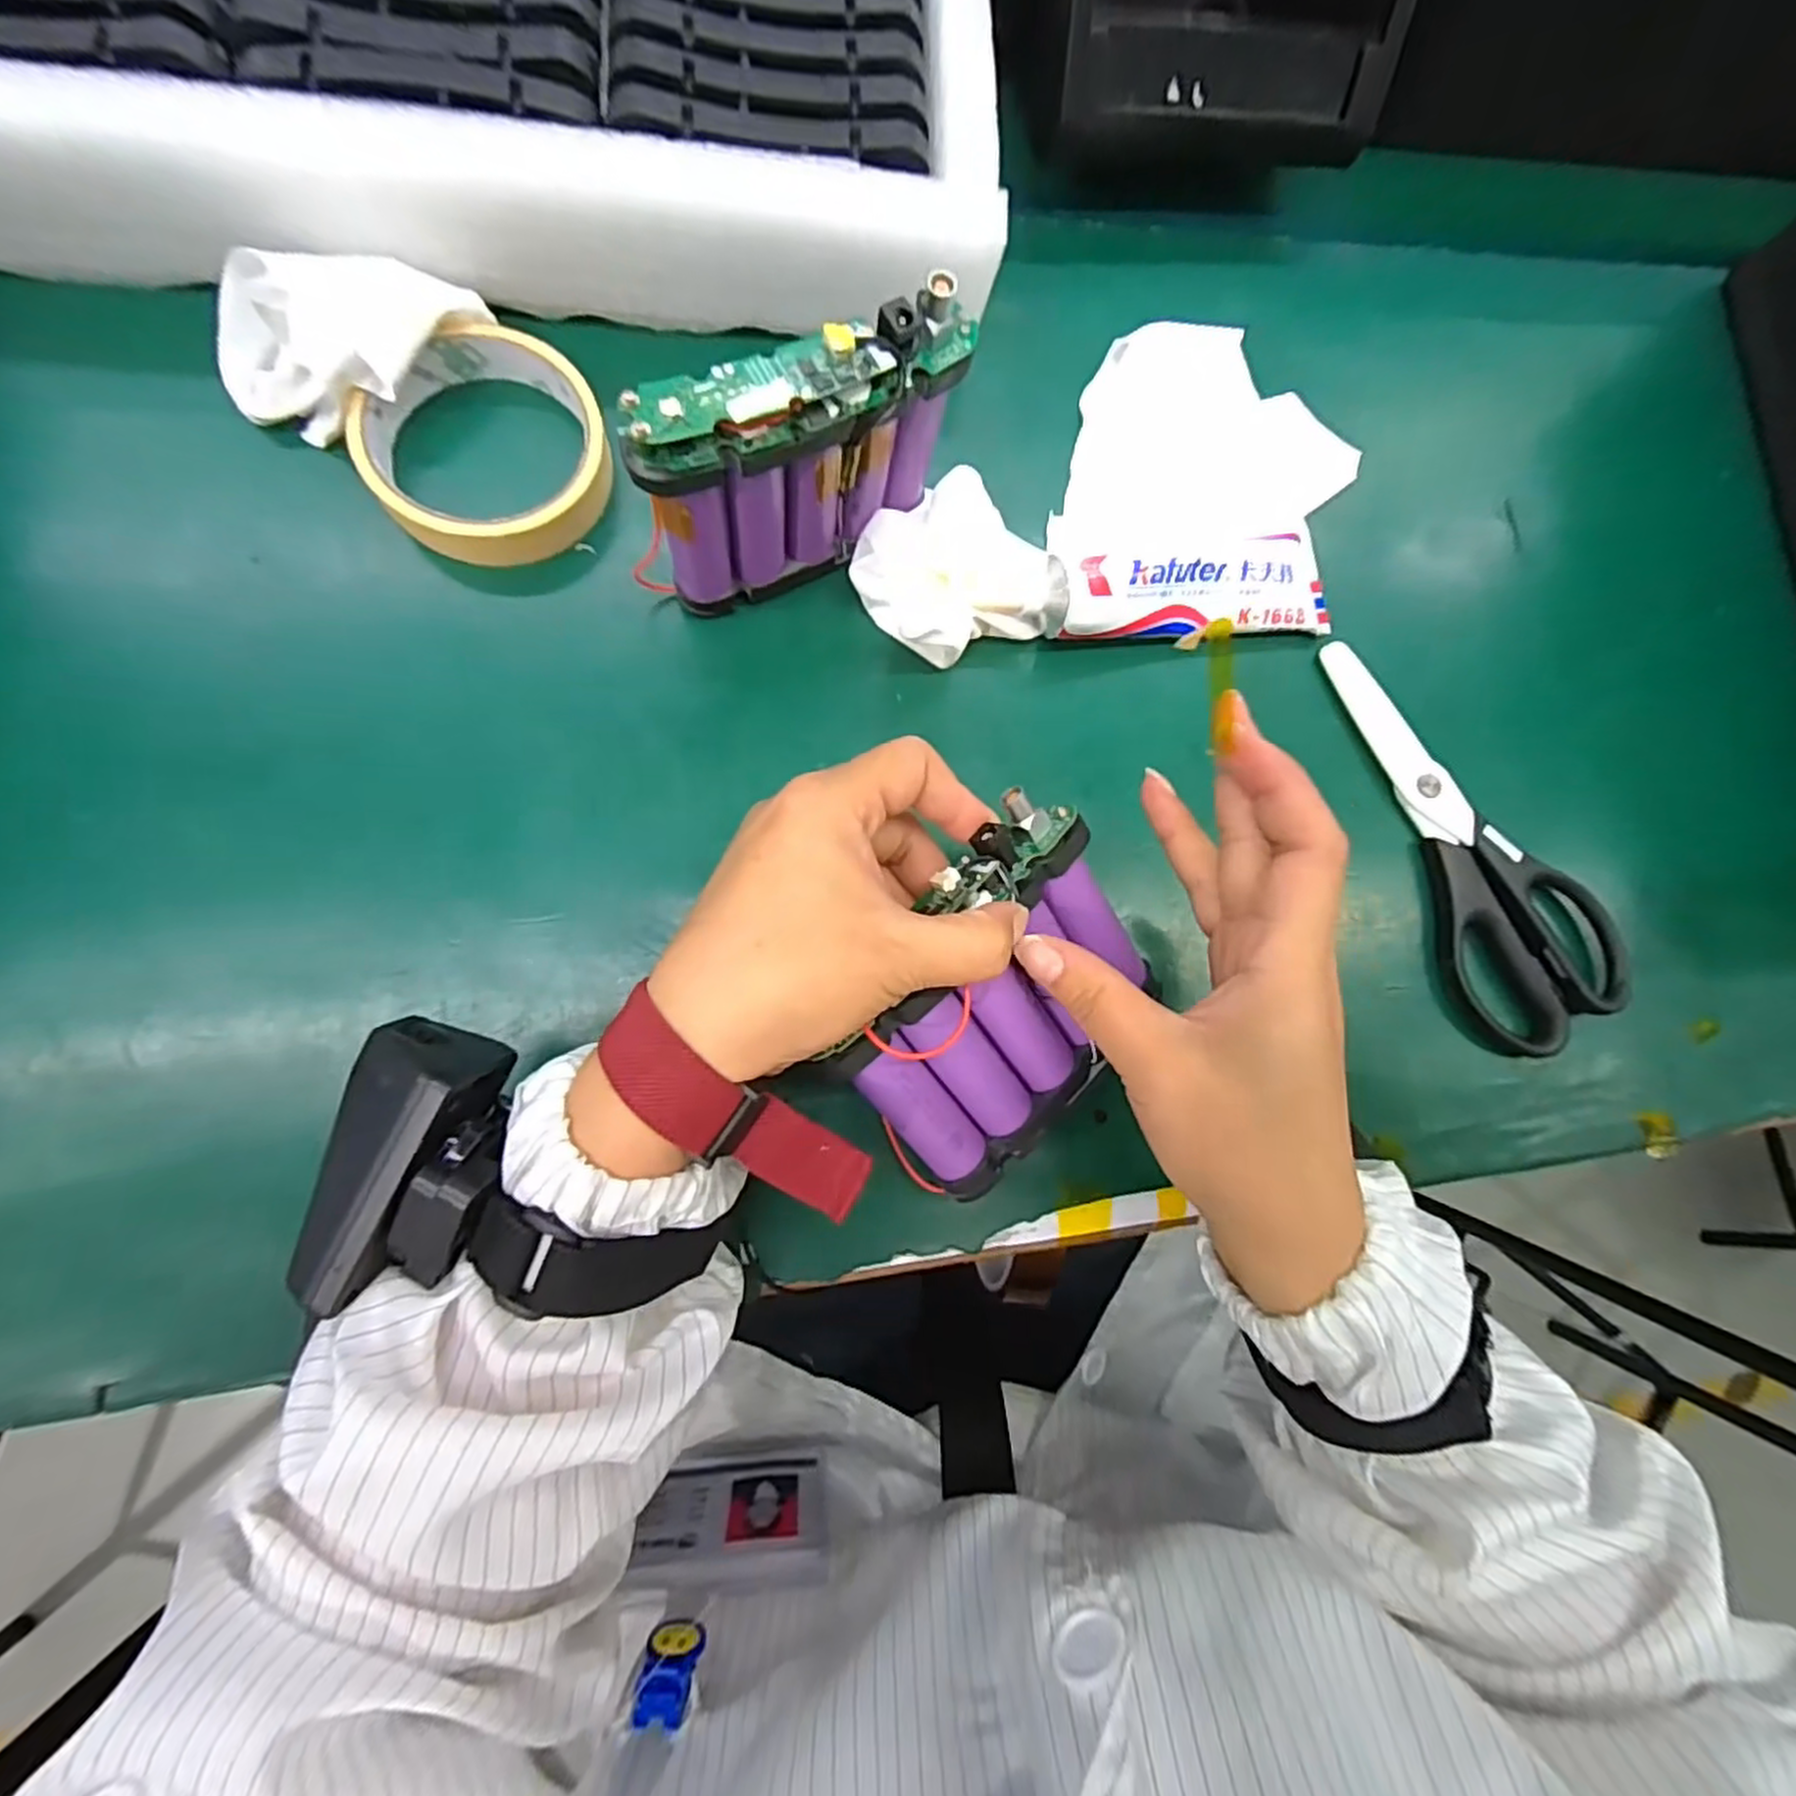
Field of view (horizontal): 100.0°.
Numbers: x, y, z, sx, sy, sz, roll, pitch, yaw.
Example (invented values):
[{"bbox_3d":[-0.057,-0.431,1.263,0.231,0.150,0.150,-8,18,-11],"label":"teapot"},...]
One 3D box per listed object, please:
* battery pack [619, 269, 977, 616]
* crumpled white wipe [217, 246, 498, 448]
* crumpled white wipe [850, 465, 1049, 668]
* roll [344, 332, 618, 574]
[{"bbox_3d":[-0.034,-0.147,0.264,0.117,0.093,0.026,-28,86,-12],"label":"battery pack"},{"bbox_3d":[-0.202,-0.204,0.279,0.091,0.038,0.056,0,78,-6],"label":"crumpled white wipe"},{"bbox_3d":[0.022,-0.127,0.301,0.067,0.032,0.060,-28,86,-12],"label":"crumpled white wipe"},{"bbox_3d":[-0.155,-0.172,0.289,0.087,0.029,0.085,1,81,-9],"label":"roll"}]

